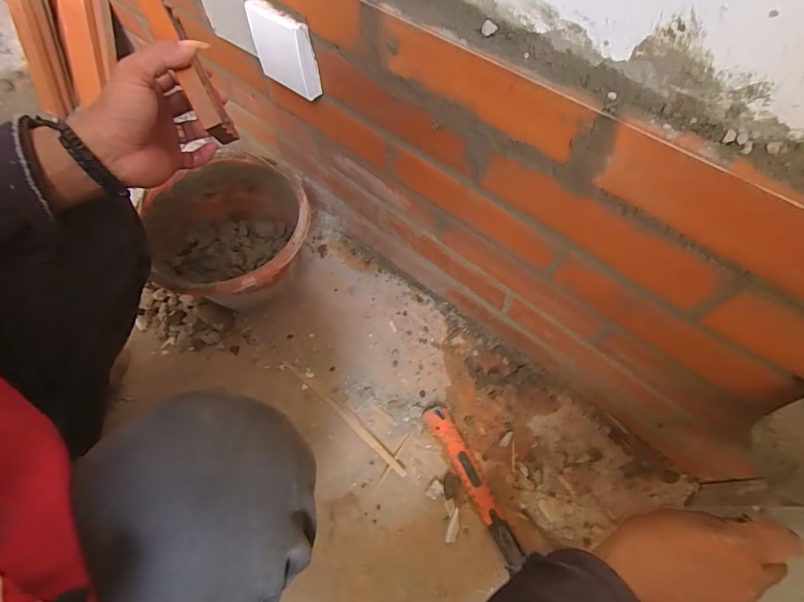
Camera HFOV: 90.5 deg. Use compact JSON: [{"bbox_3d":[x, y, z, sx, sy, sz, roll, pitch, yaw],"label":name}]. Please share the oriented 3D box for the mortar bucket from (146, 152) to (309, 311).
[{"bbox_3d":[-0.256,-0.089,0.646,0.224,0.167,0.241,-1,62,1],"label":"mortar bucket"}]

